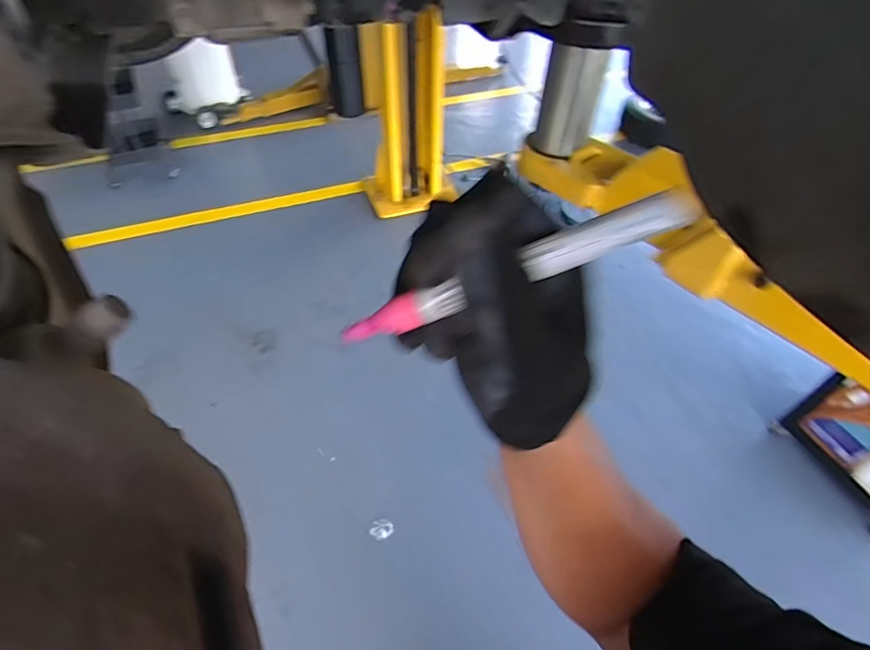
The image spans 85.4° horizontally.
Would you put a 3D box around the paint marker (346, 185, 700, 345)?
[{"bbox_3d":[0.026,-0.020,0.180,0.136,0.011,0.015,-21,48,13],"label":"paint marker"}]

